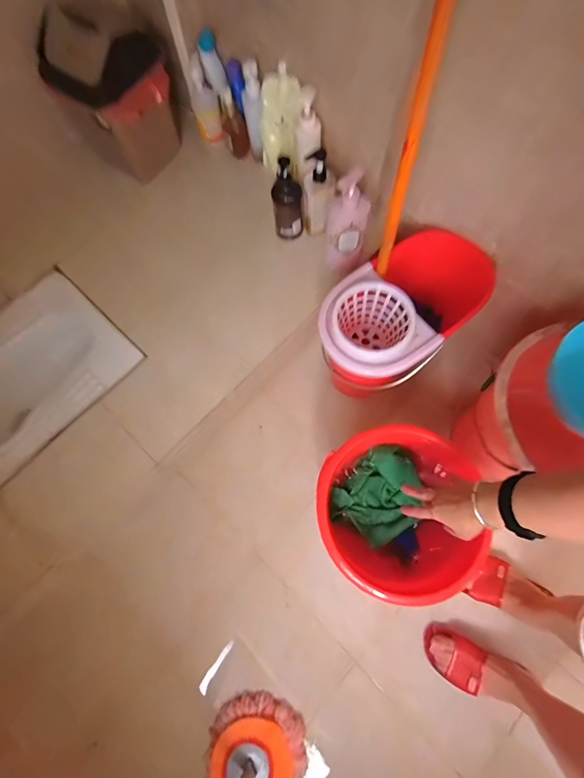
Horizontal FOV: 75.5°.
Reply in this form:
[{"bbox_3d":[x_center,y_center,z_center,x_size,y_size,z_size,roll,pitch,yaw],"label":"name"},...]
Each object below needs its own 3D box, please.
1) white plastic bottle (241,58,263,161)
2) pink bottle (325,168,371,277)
[{"bbox_3d":[-0.097,-0.699,0.958,0.048,0.208,0.072,-7,72,0],"label":"white plastic bottle"},{"bbox_3d":[0.120,-0.349,0.832,0.086,0.284,0.055,11,73,6],"label":"pink bottle"}]

